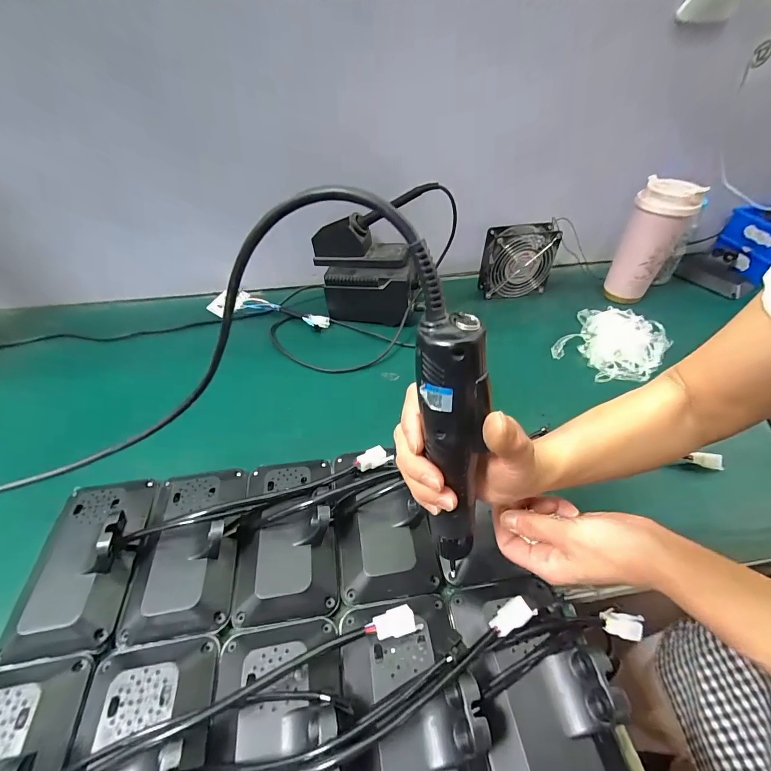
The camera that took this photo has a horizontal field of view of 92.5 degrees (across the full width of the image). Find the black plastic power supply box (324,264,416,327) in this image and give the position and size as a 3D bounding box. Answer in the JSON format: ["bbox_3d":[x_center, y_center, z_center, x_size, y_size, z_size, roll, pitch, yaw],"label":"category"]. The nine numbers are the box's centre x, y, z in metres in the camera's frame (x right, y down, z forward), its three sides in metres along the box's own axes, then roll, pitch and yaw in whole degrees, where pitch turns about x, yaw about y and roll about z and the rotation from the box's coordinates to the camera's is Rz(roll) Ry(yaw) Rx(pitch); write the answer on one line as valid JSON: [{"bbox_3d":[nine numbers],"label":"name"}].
[{"bbox_3d":[-0.028,-0.151,0.616,0.143,0.087,0.045,5,46,5],"label":"black plastic power supply box"}]

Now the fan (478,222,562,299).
[{"bbox_3d":[0.236,-0.222,0.666,0.123,0.118,0.048,-8,47,-7],"label":"fan"}]

